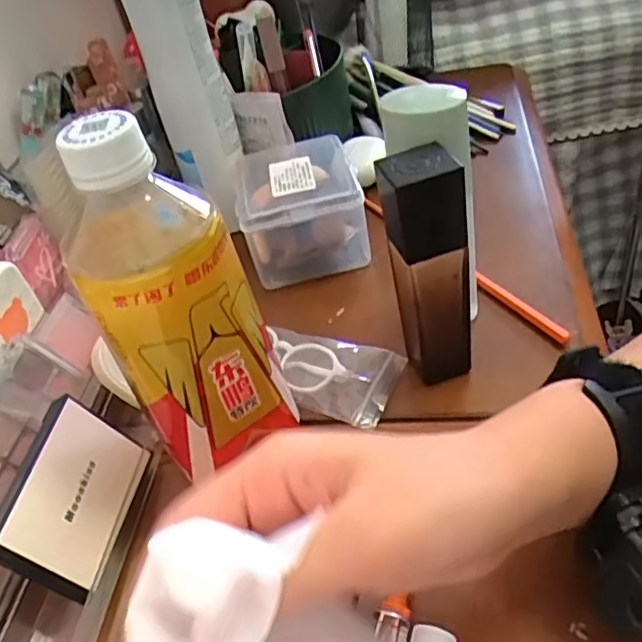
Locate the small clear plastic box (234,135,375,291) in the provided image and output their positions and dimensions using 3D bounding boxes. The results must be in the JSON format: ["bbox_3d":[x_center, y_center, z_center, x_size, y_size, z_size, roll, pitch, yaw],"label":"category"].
[{"bbox_3d":[-0.012,-0.086,0.467,0.084,0.067,0.103,-10,41,4],"label":"small clear plastic box"}]

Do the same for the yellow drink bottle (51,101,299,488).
[{"bbox_3d":[-0.064,-0.012,0.277,0.072,0.155,0.068,-28,43,-16],"label":"yellow drink bottle"}]

